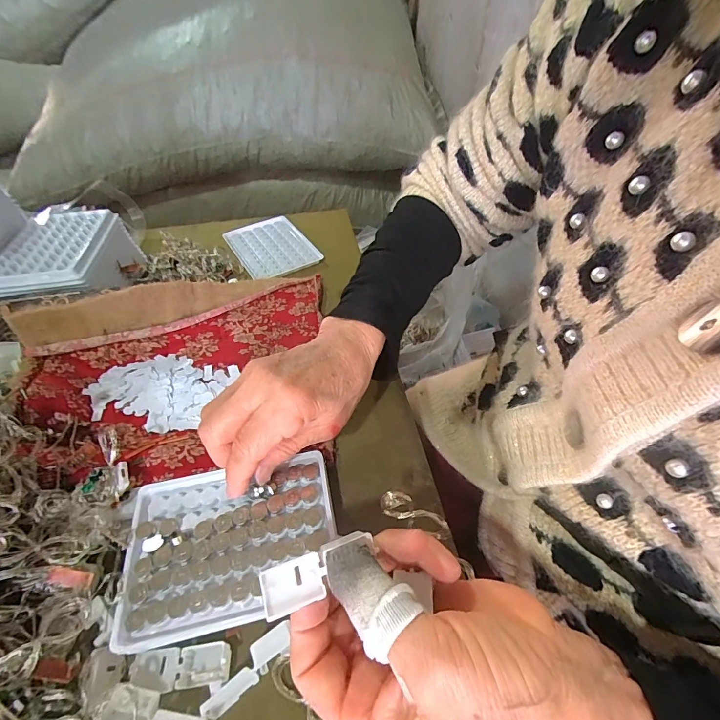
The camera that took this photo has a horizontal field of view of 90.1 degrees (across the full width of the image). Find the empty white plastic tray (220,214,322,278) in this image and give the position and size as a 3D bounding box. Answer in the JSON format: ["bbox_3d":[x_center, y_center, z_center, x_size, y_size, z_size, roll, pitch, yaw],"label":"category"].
[{"bbox_3d":[-0.118,-0.151,0.478,0.091,0.015,0.123,-26,52,-21],"label":"empty white plastic tray"}]

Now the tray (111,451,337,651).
[{"bbox_3d":[-0.082,0.114,0.234,0.128,0.012,0.091,-11,48,-8],"label":"tray"}]

